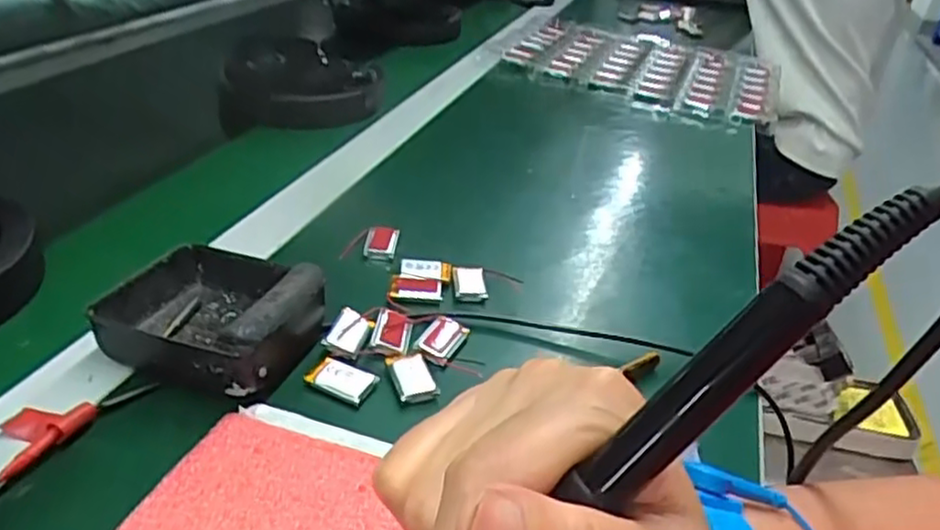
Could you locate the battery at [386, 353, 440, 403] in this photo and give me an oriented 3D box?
[{"bbox_3d":[-0.029,0.054,0.352,0.019,0.004,0.032,-7,36,-21],"label":"battery"}]

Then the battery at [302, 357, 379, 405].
[{"bbox_3d":[-0.064,0.057,0.346,0.033,0.009,0.018,17,34,14],"label":"battery"}]

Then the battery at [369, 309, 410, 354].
[{"bbox_3d":[-0.043,0.036,0.379,0.020,0.008,0.031,5,33,-4],"label":"battery"}]

